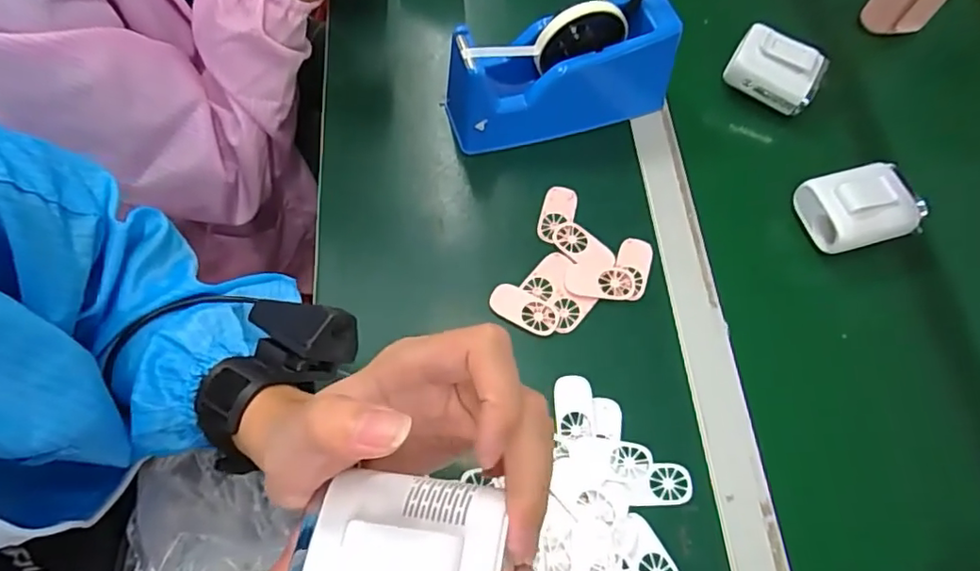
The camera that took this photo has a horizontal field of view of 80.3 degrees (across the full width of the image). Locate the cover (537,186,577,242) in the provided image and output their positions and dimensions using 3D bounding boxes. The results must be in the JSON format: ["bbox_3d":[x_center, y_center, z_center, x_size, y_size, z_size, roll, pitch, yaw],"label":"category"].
[{"bbox_3d":[0.060,-0.063,0.516,0.029,0.005,0.056,13,68,5],"label":"cover"}]

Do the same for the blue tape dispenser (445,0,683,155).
[{"bbox_3d":[0.062,-0.190,0.518,0.206,0.101,0.067,-17,69,-7],"label":"blue tape dispenser"}]

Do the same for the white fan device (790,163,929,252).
[{"bbox_3d":[0.322,-0.070,0.499,0.091,0.037,0.066,-16,69,-7],"label":"white fan device"}]

